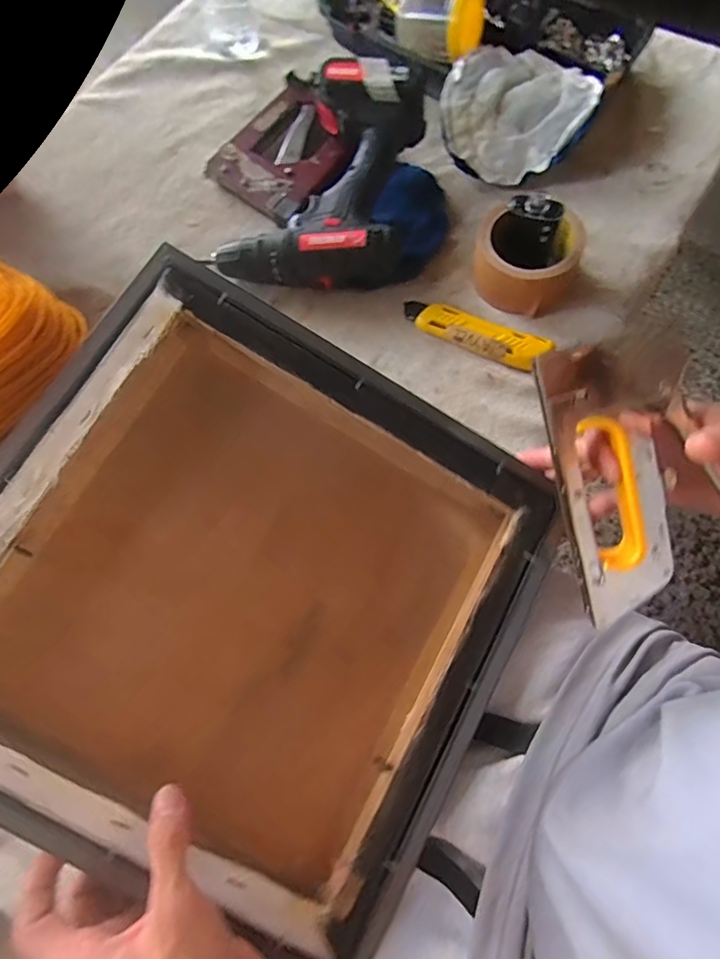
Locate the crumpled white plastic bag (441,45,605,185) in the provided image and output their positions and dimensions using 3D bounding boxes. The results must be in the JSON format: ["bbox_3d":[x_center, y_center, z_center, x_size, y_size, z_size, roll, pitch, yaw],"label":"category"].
[{"bbox_3d":[0.159,-0.391,0.532,0.144,0.034,0.137,46,101,12],"label":"crumpled white plastic bag"}]

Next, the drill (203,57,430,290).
[{"bbox_3d":[-0.038,-0.297,0.501,0.187,0.108,0.196,10,70,4],"label":"drill"}]

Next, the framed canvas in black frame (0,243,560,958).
[{"bbox_3d":[-0.068,0.067,0.322,0.332,0.031,0.325,30,74,-3],"label":"framed canvas in black frame"}]

